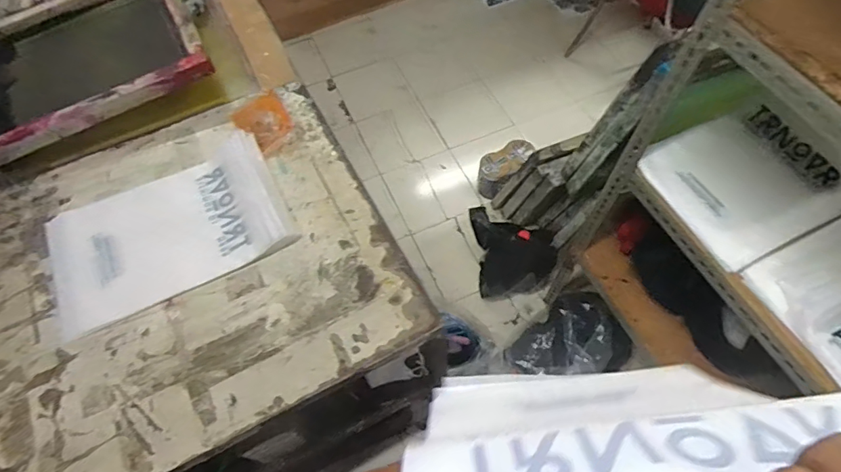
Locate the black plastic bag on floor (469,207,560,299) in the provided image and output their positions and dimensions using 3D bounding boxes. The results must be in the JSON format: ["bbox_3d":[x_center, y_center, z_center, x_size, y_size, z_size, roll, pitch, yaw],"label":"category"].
[{"bbox_3d":[0.284,0.076,1.520,0.264,0.310,0.151,0,60,3],"label":"black plastic bag on floor"}]

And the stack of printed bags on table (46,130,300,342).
[{"bbox_3d":[-0.436,-0.013,0.844,0.384,0.033,0.257,-25,62,-12],"label":"stack of printed bags on table"}]

